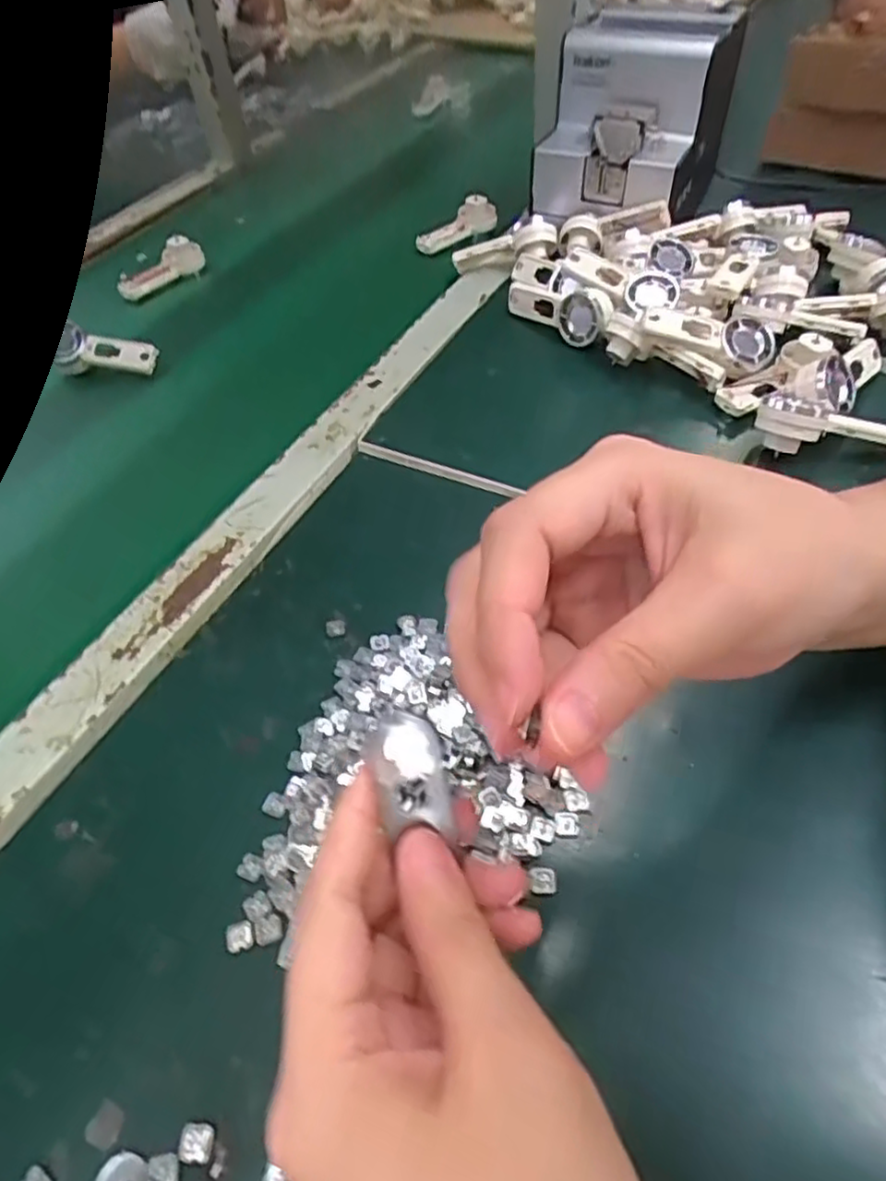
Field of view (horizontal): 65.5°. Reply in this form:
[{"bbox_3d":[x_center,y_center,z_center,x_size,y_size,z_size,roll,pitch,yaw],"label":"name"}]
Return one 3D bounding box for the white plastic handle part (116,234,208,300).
[{"bbox_3d":[-0.284,-0.323,0.682,0.032,0.031,0.090,33,59,27],"label":"white plastic handle part"}]

